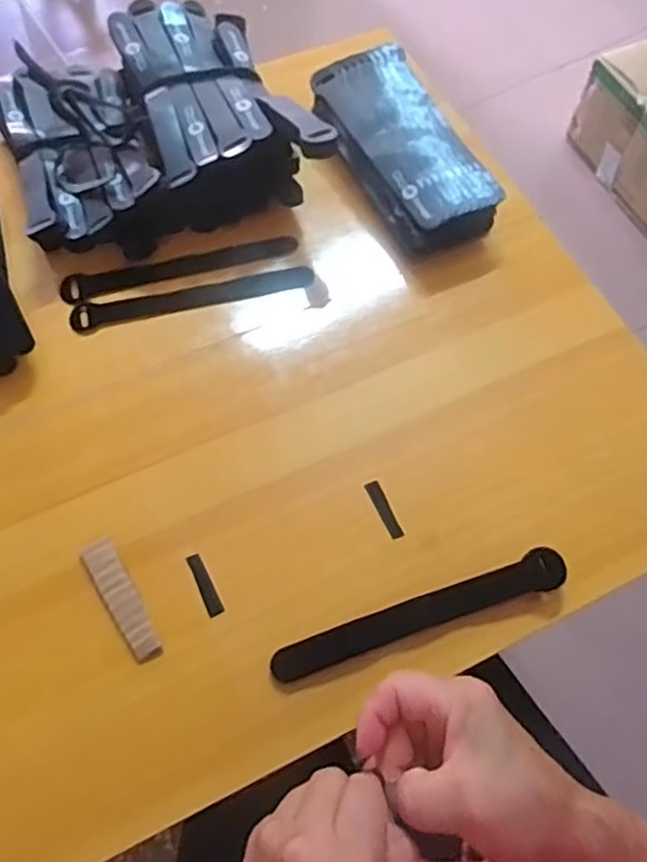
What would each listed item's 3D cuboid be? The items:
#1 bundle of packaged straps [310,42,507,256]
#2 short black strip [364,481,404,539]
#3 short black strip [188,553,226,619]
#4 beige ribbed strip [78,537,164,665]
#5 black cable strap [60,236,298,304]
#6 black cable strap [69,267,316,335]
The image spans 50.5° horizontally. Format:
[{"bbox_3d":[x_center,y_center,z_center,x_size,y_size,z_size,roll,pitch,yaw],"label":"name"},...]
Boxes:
[{"bbox_3d":[0.074,-0.243,0.596,0.086,0.047,0.209,-26,66,-13],"label":"bundle of packaged straps"},{"bbox_3d":[0.043,0.056,0.487,0.010,0.004,0.043,-23,65,-12],"label":"short black strip"},{"bbox_3d":[-0.080,0.103,0.461,0.010,0.004,0.044,-25,66,-13],"label":"short black strip"},{"bbox_3d":[-0.131,0.110,0.448,0.023,0.005,0.087,-30,67,-15],"label":"beige ribbed strip"},{"bbox_3d":[-0.119,-0.137,0.571,0.194,0.006,0.024,-15,74,-6],"label":"black cable strap"},{"bbox_3d":[-0.106,-0.112,0.569,0.198,0.011,0.025,-16,64,-9],"label":"black cable strap"}]

